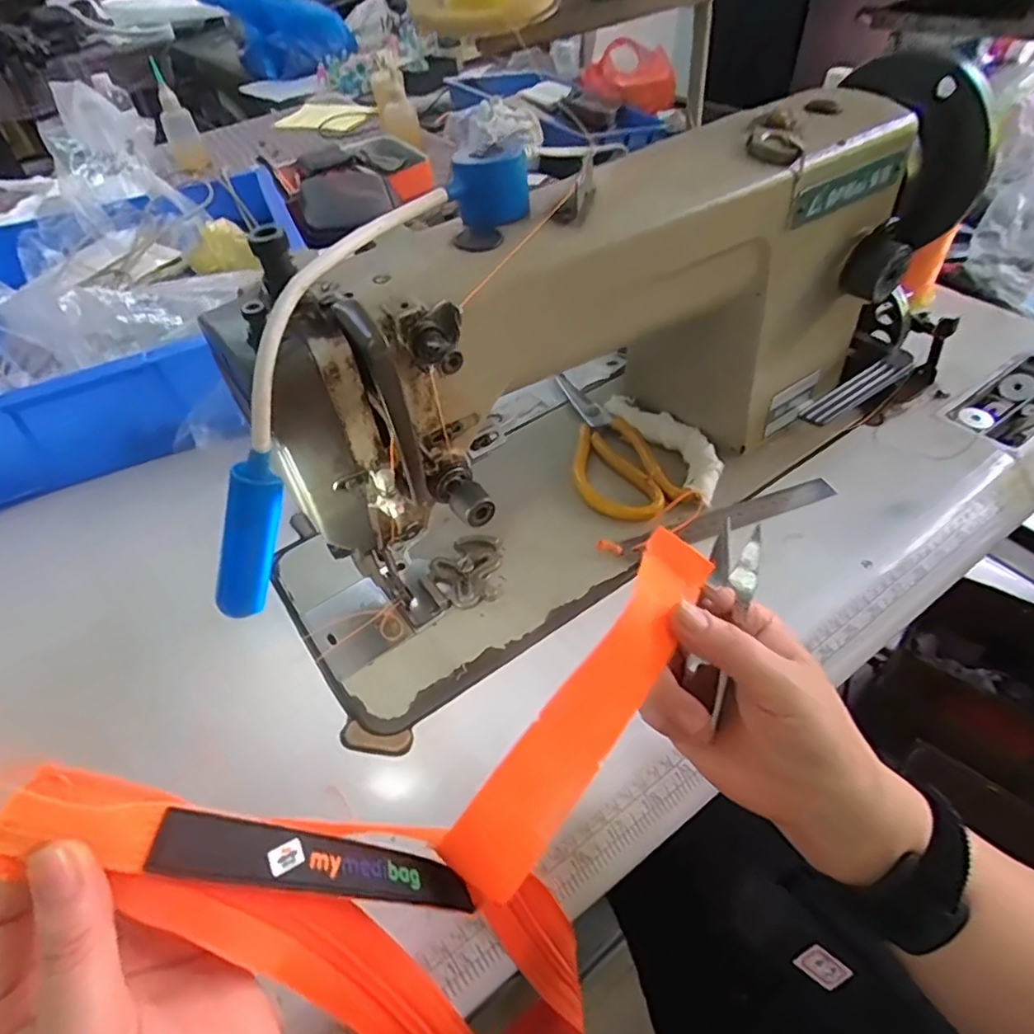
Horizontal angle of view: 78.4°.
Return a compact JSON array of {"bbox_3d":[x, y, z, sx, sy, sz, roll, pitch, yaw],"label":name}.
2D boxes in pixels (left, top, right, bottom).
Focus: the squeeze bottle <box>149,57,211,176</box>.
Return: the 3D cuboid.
[{"bbox_3d":[-0.694,-0.811,1.297,0.063,0.174,0.056,-33,52,-23],"label":"squeeze bottle"}]

